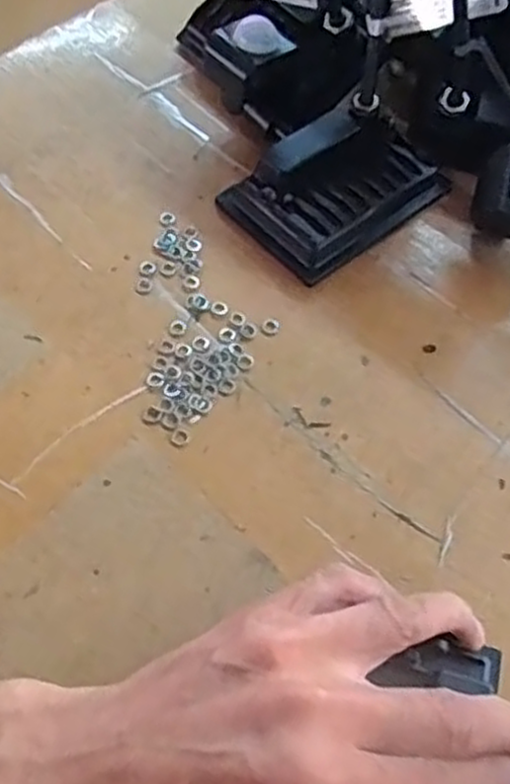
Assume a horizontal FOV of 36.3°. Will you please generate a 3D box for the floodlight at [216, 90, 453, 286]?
[{"bbox_3d":[0.043,-0.109,0.404,0.099,0.035,0.066,-36,68,-23],"label":"floodlight"}]

